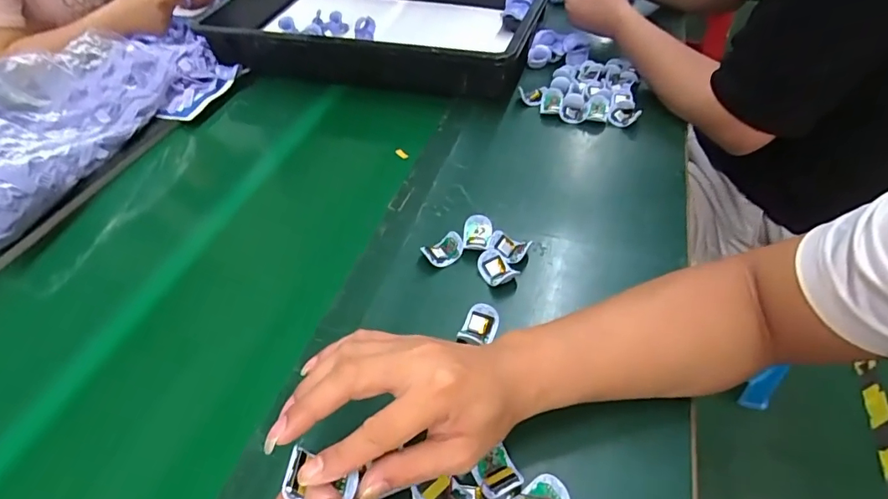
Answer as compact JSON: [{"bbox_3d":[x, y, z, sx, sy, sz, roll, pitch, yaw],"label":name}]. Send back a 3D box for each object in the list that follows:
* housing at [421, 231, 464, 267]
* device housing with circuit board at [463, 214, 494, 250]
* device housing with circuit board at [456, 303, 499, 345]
[{"bbox_3d":[0.000,0.000,0.511,0.042,0.018,0.028,-34,54,-26],"label":"housing"},{"bbox_3d":[0.037,-0.016,0.520,0.030,0.021,0.038,3,47,5],"label":"device housing with circuit board"},{"bbox_3d":[0.033,0.068,0.448,0.034,0.010,0.035,8,72,13],"label":"device housing with circuit board"}]

